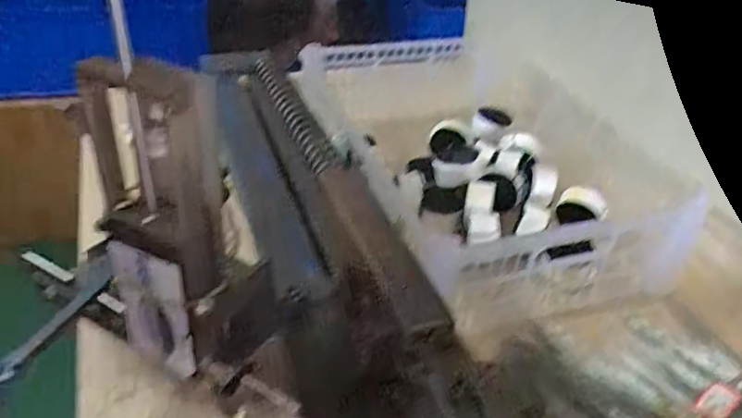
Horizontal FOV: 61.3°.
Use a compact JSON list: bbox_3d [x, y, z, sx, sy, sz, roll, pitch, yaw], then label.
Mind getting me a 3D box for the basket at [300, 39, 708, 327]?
[{"bbox_3d":[0.106,-0.054,0.655,0.237,0.135,0.384,-13,38,-23],"label":"basket"}]

